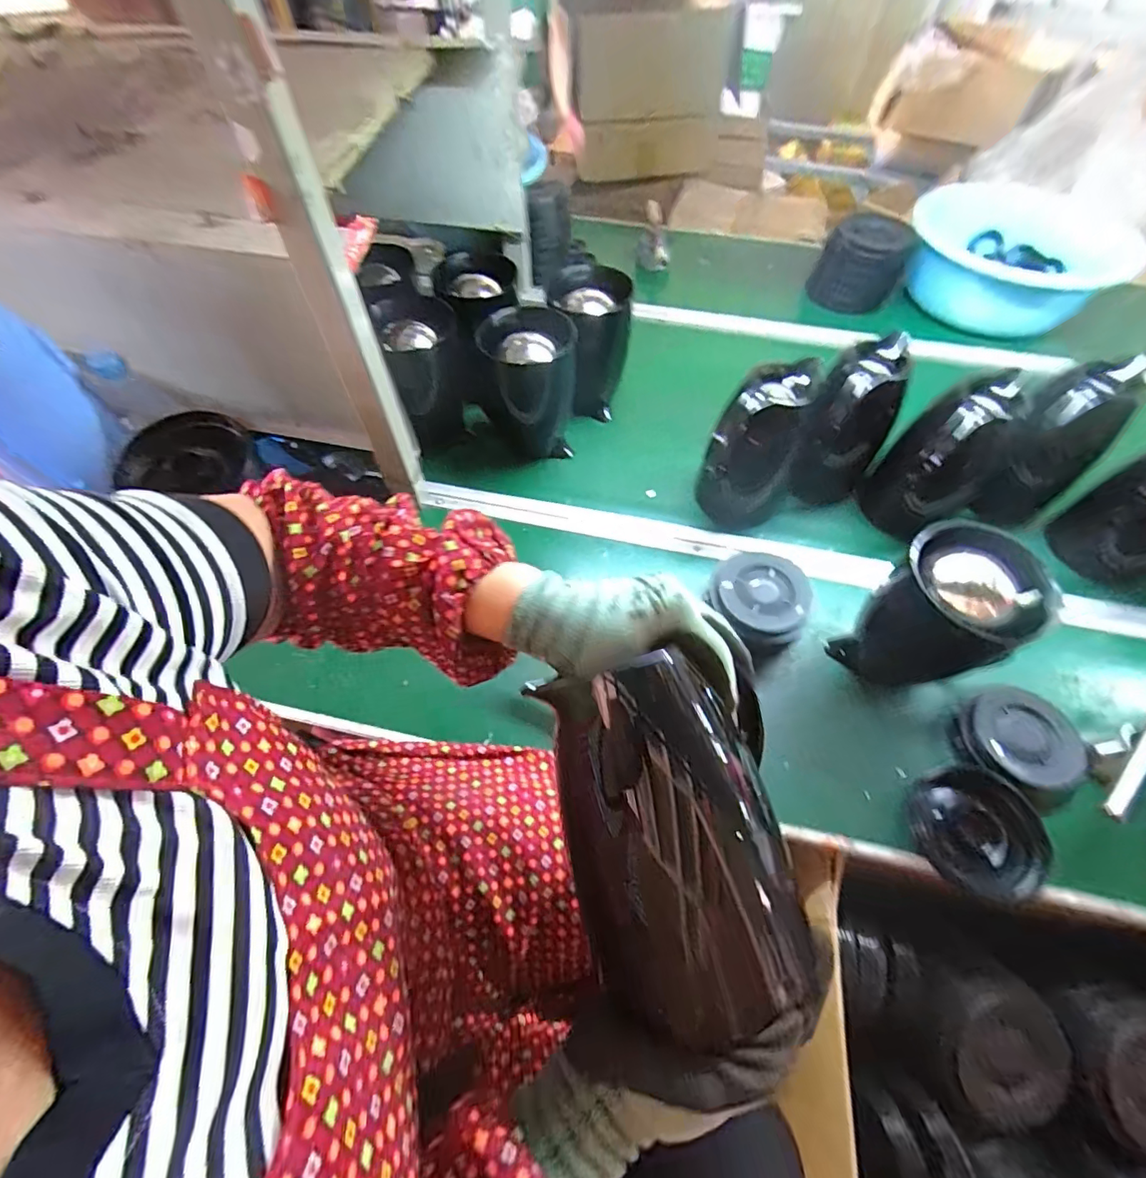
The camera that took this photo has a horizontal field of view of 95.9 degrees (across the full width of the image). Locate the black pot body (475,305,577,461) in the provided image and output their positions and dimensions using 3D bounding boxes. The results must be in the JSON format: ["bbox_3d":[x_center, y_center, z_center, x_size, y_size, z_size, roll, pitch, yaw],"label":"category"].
[{"bbox_3d":[-0.068,-0.296,0.765,0.134,0.184,0.109,-5,58,-4],"label":"black pot body"}]

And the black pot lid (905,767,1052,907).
[{"bbox_3d":[0.412,0.252,0.530,0.119,0.034,0.123,-13,56,5],"label":"black pot lid"}]

